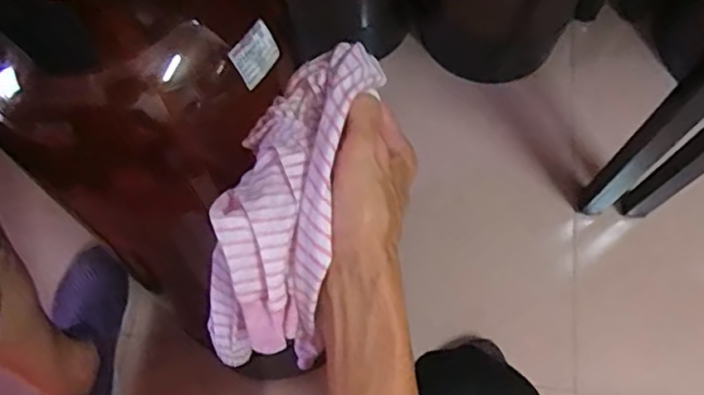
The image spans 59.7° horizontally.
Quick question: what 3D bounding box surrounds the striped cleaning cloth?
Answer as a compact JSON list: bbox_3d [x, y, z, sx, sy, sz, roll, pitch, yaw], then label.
[{"bbox_3d":[-0.040,0.005,0.370,0.074,0.072,0.205,15,88,7],"label":"striped cleaning cloth"}]

